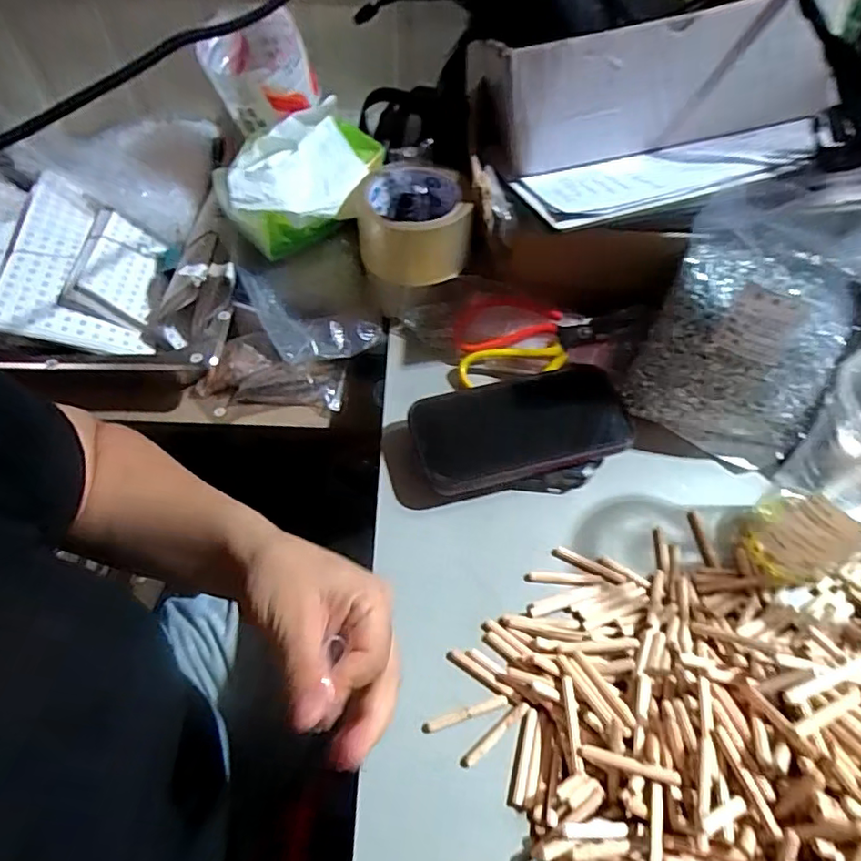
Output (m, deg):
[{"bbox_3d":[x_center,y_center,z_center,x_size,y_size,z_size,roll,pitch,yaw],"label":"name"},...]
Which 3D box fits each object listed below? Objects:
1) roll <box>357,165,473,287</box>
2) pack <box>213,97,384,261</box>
[{"bbox_3d":[-0.013,-0.173,0.493,0.093,0.065,0.080,4,55,2],"label":"roll"},{"bbox_3d":[-0.108,-0.210,0.501,0.142,0.083,0.090,-19,57,-13],"label":"pack"}]

